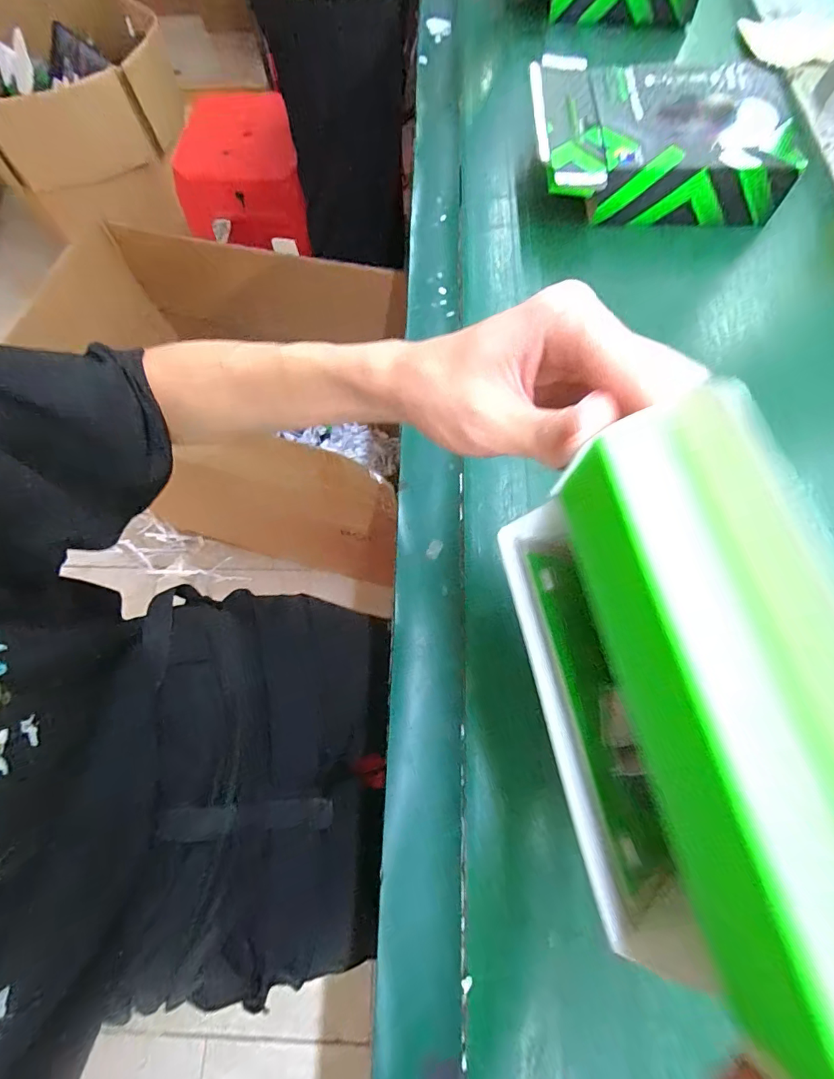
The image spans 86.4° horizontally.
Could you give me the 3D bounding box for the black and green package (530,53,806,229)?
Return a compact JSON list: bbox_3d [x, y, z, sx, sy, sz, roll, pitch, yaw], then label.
[{"bbox_3d":[0.235,-0.405,0.449,0.241,0.058,0.176,2,71,2],"label":"black and green package"}]

